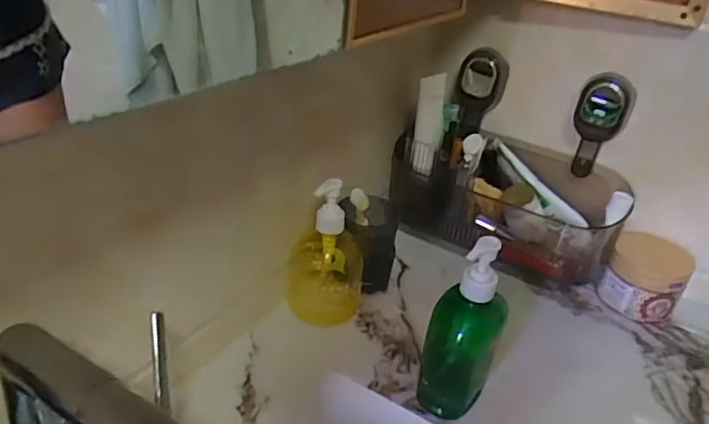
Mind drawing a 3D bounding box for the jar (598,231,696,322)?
[{"bbox_3d":[0.375,0.086,0.720,0.089,0.084,0.087,22,34,25],"label":"jar"}]

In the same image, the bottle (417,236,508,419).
[{"bbox_3d":[0.104,0.112,0.524,0.065,0.189,0.054,15,32,15],"label":"bottle"}]

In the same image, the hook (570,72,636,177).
[{"bbox_3d":[0.310,-0.105,0.710,0.059,0.135,0.033,22,34,25],"label":"hook"}]

